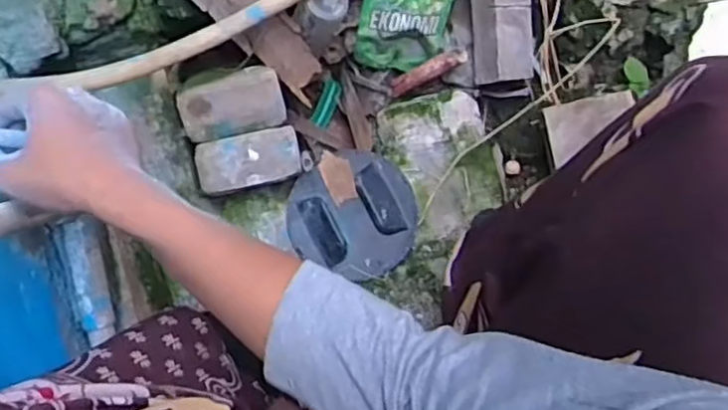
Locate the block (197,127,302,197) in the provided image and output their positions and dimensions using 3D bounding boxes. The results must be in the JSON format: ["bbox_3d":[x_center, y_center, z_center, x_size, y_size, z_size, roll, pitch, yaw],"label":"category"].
[{"bbox_3d":[-0.122,-0.048,0.733,0.109,0.036,0.056,-13,95,-3],"label":"block"}]

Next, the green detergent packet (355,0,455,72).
[{"bbox_3d":[0.047,-0.214,0.771,0.096,0.024,0.152,9,134,-6],"label":"green detergent packet"}]

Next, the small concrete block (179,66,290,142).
[{"bbox_3d":[-0.140,-0.110,0.724,0.109,0.040,0.071,-15,95,-3],"label":"small concrete block"}]

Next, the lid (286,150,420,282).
[{"bbox_3d":[-0.010,0.009,0.752,0.139,0.018,0.128,0,94,-4],"label":"lid"}]

